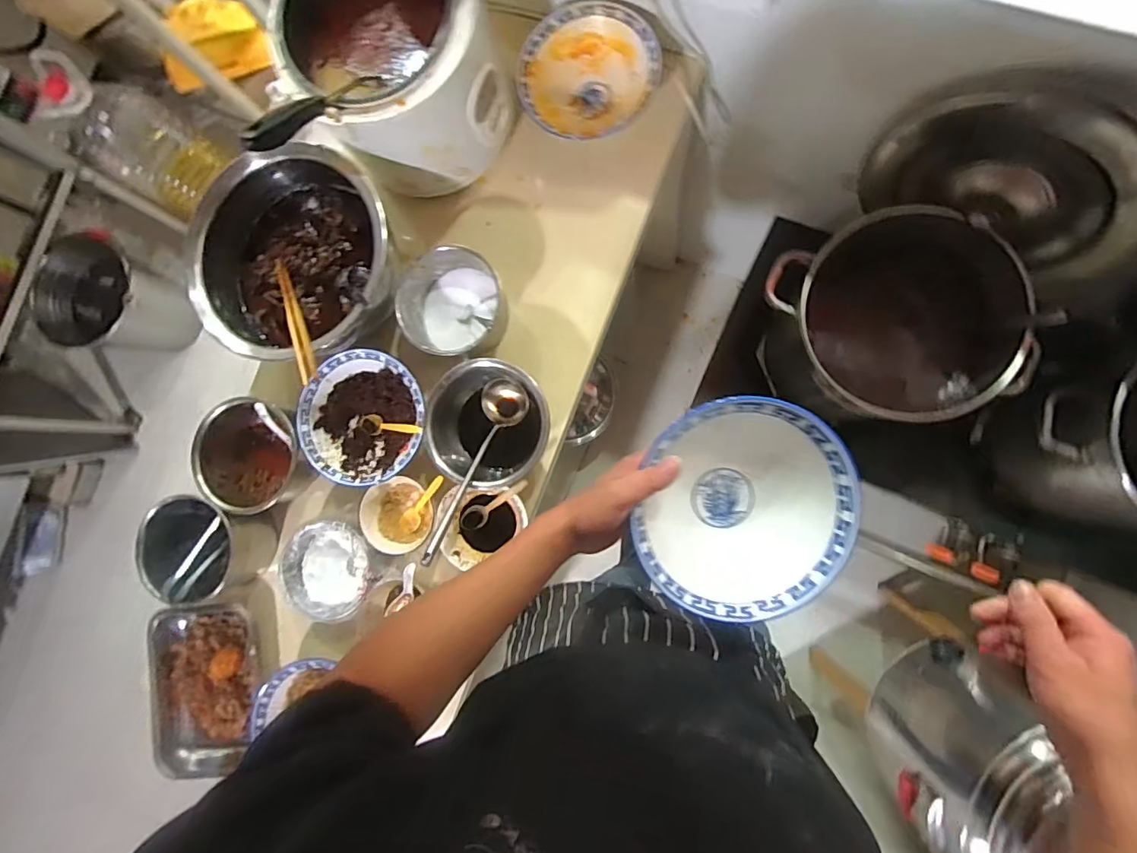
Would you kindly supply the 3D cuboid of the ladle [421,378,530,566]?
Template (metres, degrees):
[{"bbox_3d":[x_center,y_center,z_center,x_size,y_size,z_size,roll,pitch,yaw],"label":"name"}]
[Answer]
[{"bbox_3d":[-0.125,0.051,0.700,0.068,0.046,0.273,16,56,9],"label":"ladle"}]

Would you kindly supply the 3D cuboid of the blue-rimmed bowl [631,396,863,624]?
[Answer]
[{"bbox_3d":[0.151,0.071,0.471,0.194,0.065,0.194,0,97,-1],"label":"blue-rimmed bowl"}]

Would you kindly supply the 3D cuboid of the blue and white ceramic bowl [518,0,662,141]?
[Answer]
[{"bbox_3d":[0.035,-0.502,0.750,0.189,0.073,0.182,0,87,8],"label":"blue and white ceramic bowl"}]

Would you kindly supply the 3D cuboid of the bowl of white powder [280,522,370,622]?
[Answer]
[{"bbox_3d":[-0.336,0.204,0.750,0.117,0.070,0.130,-5,86,8],"label":"bowl of white powder"}]

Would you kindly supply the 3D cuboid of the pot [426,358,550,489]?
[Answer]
[{"bbox_3d":[-0.109,-0.001,0.716,0.162,0.095,0.161,0,87,8],"label":"pot"}]

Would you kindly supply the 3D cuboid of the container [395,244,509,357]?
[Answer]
[{"bbox_3d":[-0.171,-0.181,0.753,0.142,0.111,0.146,0,87,8],"label":"container"}]

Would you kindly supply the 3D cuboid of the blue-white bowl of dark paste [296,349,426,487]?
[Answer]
[{"bbox_3d":[-0.292,-0.012,0.758,0.175,0.058,0.184,0,87,8],"label":"blue-white bowl of dark paste"}]

